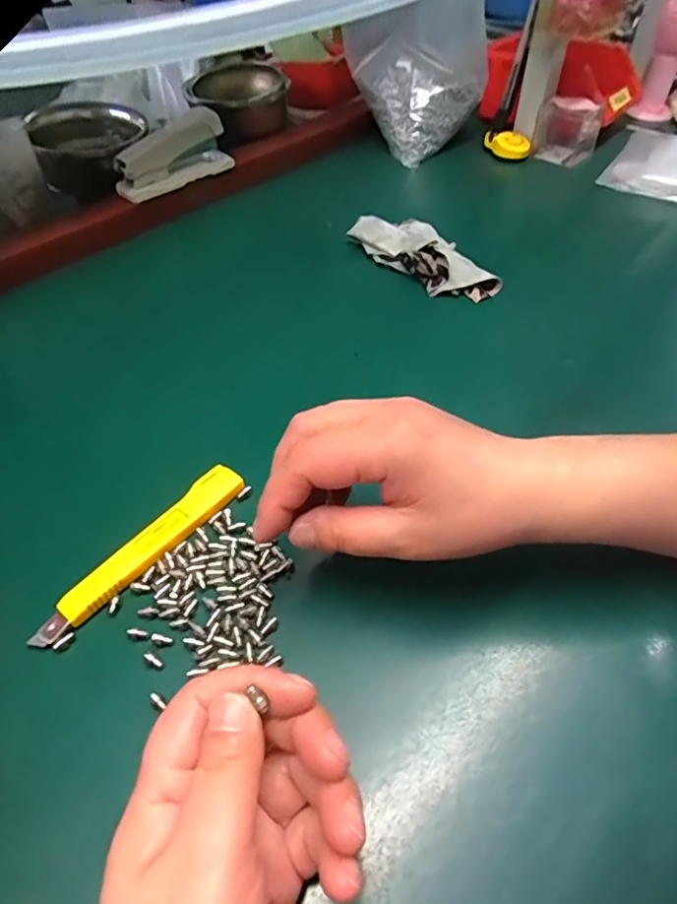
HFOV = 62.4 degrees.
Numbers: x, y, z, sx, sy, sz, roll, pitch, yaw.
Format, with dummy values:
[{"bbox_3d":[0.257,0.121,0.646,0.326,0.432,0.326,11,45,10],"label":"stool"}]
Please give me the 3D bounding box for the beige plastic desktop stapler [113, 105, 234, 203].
[{"bbox_3d":[-0.168,-0.299,0.561,0.119,0.060,0.025,-35,56,-26],"label":"beige plastic desktop stapler"}]

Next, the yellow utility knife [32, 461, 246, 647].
[{"bbox_3d":[-0.102,0.049,0.295,0.021,0.008,0.127,31,54,24],"label":"yellow utility knife"}]

